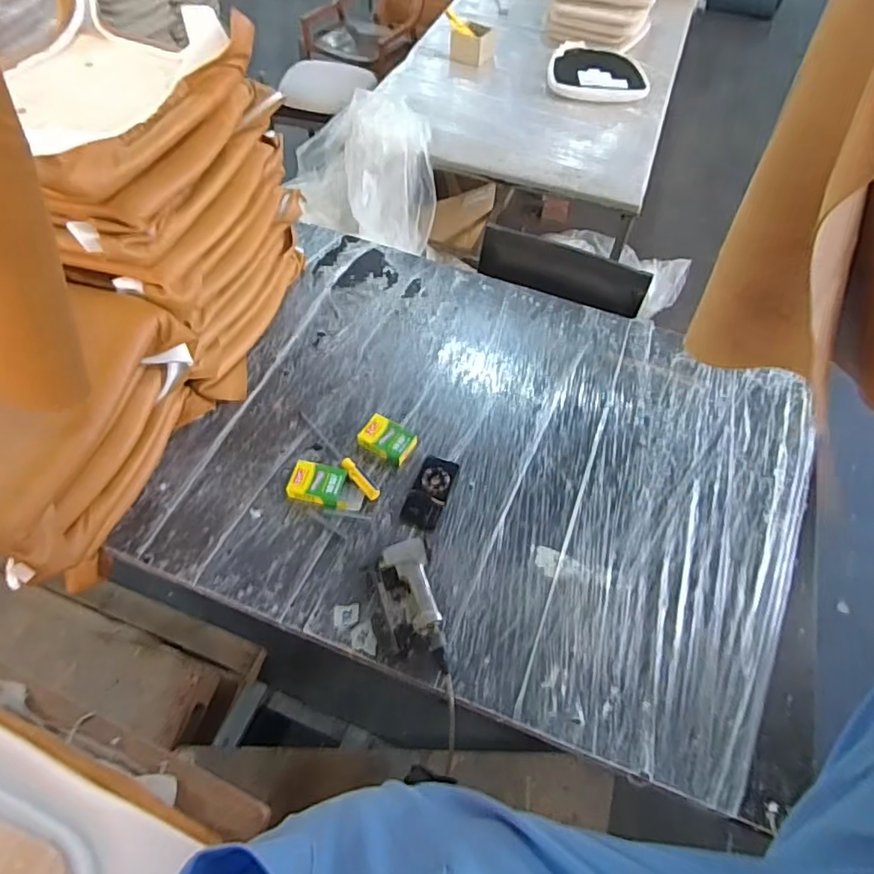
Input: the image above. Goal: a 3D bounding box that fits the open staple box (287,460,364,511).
[{"bbox_3d":[-0.236,0.106,1.217,0.163,0.032,0.092,12,56,4],"label":"open staple box"}]

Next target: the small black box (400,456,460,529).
[{"bbox_3d":[-0.015,0.116,1.218,0.080,0.014,0.170,20,57,9],"label":"small black box"}]

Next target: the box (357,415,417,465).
[{"bbox_3d":[-0.111,0.004,1.285,0.121,0.032,0.088,25,58,12],"label":"box"}]

